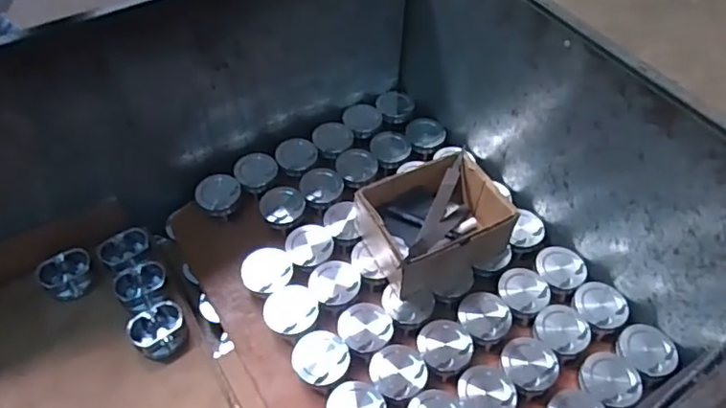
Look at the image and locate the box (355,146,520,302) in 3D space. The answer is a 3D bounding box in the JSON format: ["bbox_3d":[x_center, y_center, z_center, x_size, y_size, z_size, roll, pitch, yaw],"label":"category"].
[{"bbox_3d":[0.107,0.031,0.844,0.198,0.103,0.171,-27,59,-21],"label":"box"}]

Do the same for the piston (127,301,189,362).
[{"bbox_3d":[-0.297,0.191,0.812,0.074,0.050,0.069,1,53,-2],"label":"piston"}]

